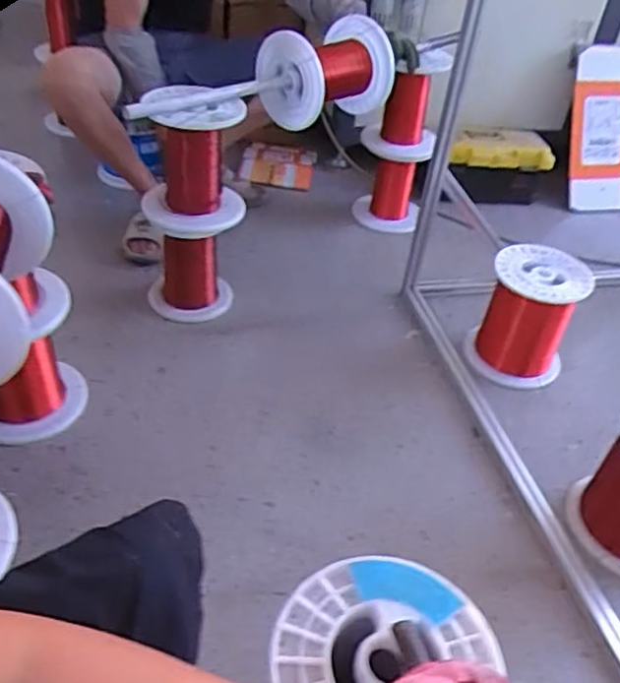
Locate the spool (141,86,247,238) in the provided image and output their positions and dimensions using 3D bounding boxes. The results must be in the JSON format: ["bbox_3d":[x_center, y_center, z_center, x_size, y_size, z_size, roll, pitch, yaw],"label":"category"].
[{"bbox_3d":[-0.262,-0.398,1.418,0.221,0.280,0.240,-3,42,-12],"label":"spool"}]

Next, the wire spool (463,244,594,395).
[{"bbox_3d":[0.474,-0.057,1.418,0.198,0.255,0.192,3,41,-3],"label":"wire spool"}]

